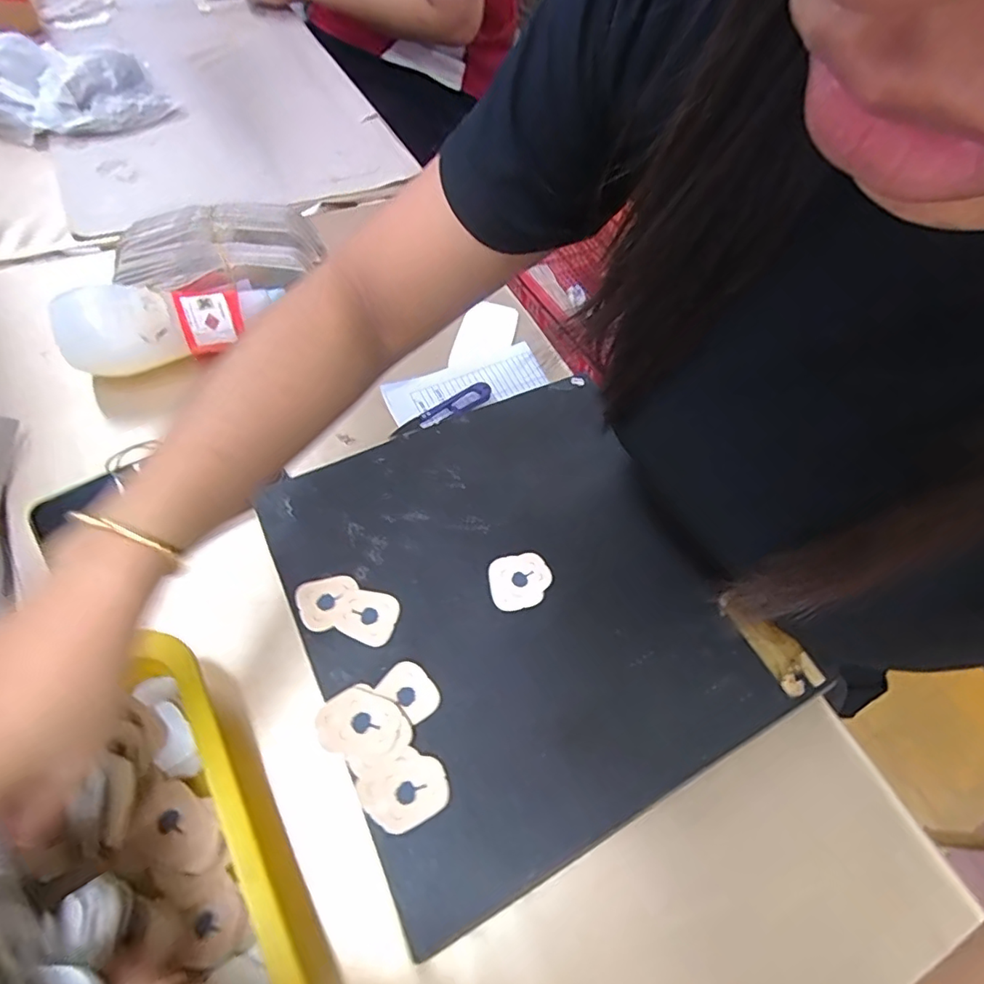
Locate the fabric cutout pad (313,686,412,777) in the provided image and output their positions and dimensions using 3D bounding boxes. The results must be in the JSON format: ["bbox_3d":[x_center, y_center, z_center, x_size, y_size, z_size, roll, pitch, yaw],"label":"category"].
[{"bbox_3d":[-0.074,0.136,0.316,0.050,0.004,0.039,32,60,14],"label":"fabric cutout pad"}]

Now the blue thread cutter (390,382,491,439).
[{"bbox_3d":[-0.043,-0.071,0.483,0.099,0.010,0.021,-30,62,-25],"label":"blue thread cutter"}]

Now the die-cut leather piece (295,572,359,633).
[{"bbox_3d":[-0.106,0.070,0.356,0.038,0.004,0.034,-19,61,-17],"label":"die-cut leather piece"}]

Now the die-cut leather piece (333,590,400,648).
[{"bbox_3d":[-0.081,0.079,0.353,0.038,0.004,0.033,16,57,5],"label":"die-cut leather piece"}]

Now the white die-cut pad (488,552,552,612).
[{"bbox_3d":[0.019,0.061,0.378,0.042,0.006,0.037,-10,59,-12],"label":"white die-cut pad"}]

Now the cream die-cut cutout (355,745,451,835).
[{"bbox_3d":[-0.048,0.163,0.301,0.043,0.004,0.038,-30,65,-22],"label":"cream die-cut cutout"}]

